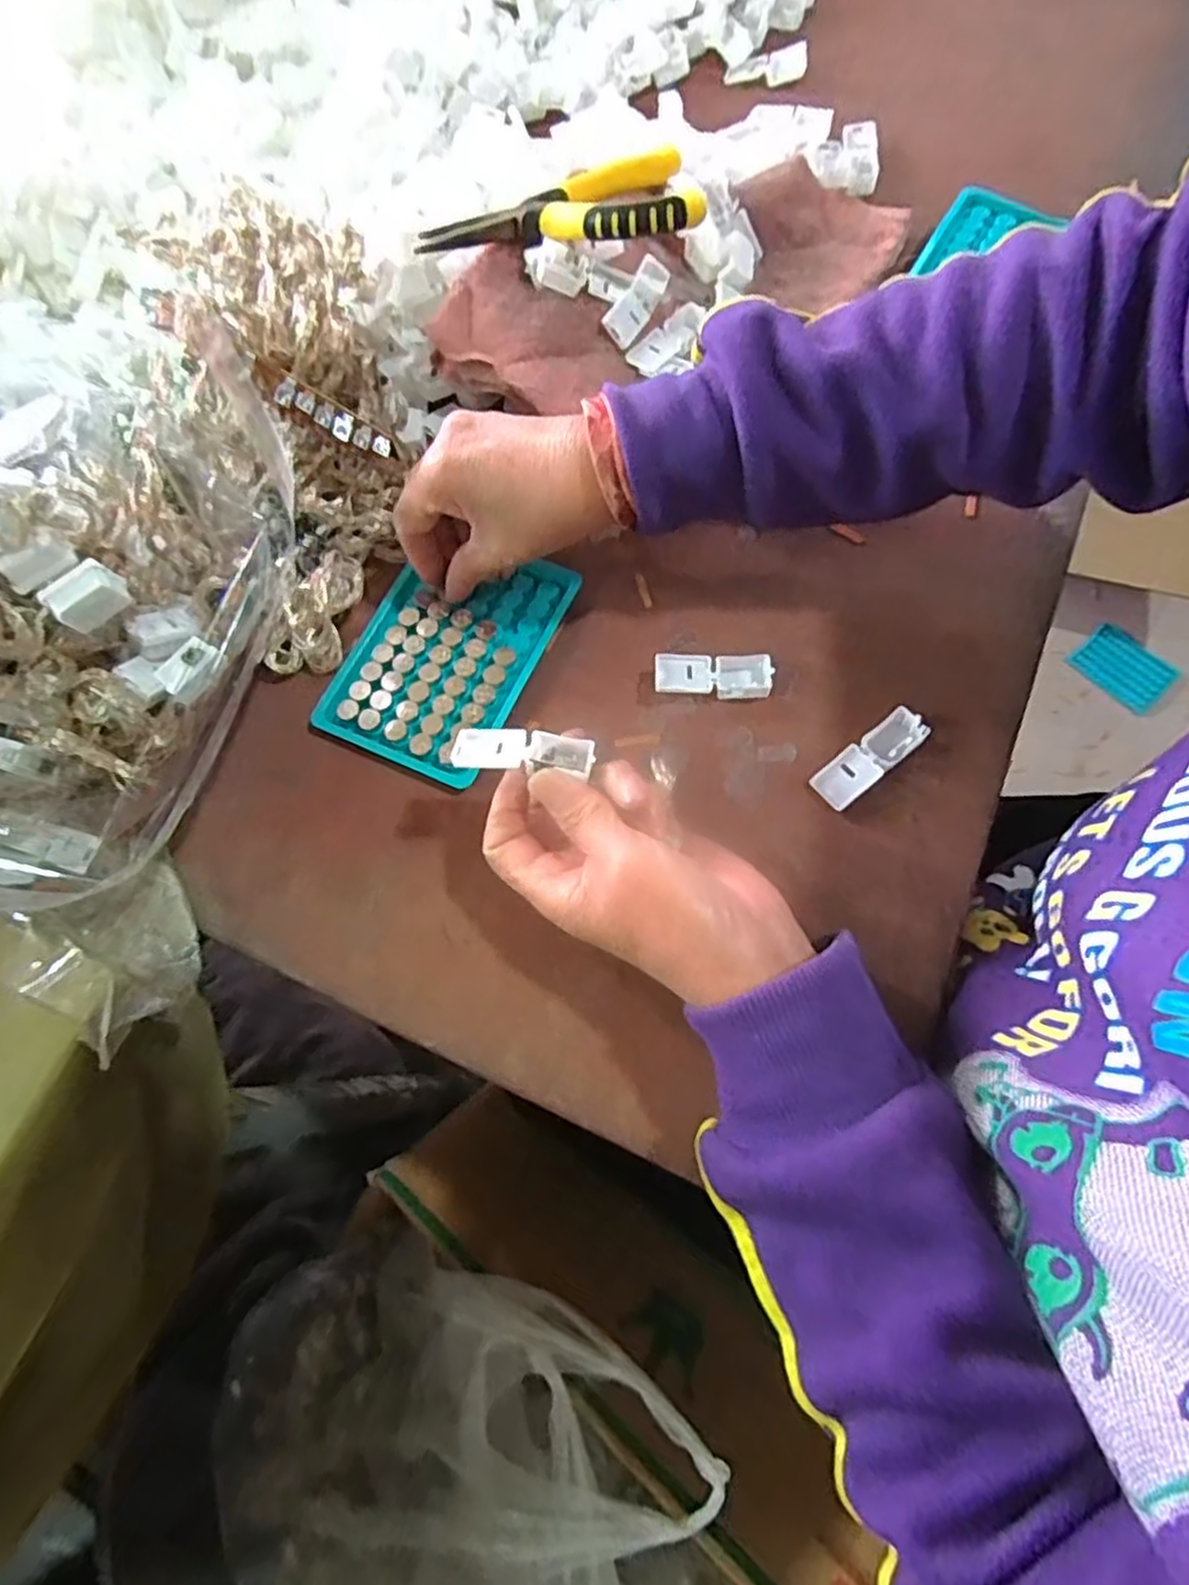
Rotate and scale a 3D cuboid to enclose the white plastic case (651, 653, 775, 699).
[{"bbox_3d":[0.057,-0.058,0.357,0.055,0.015,0.023,-1,71,5],"label":"white plastic case"}]

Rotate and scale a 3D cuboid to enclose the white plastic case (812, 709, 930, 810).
[{"bbox_3d":[0.125,-0.016,0.334,0.054,0.013,0.021,-39,72,-8],"label":"white plastic case"}]

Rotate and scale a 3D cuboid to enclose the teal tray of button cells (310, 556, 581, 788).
[{"bbox_3d":[-0.077,-0.073,0.380,0.095,0.013,0.127,23,73,8],"label":"teal tray of button cells"}]

